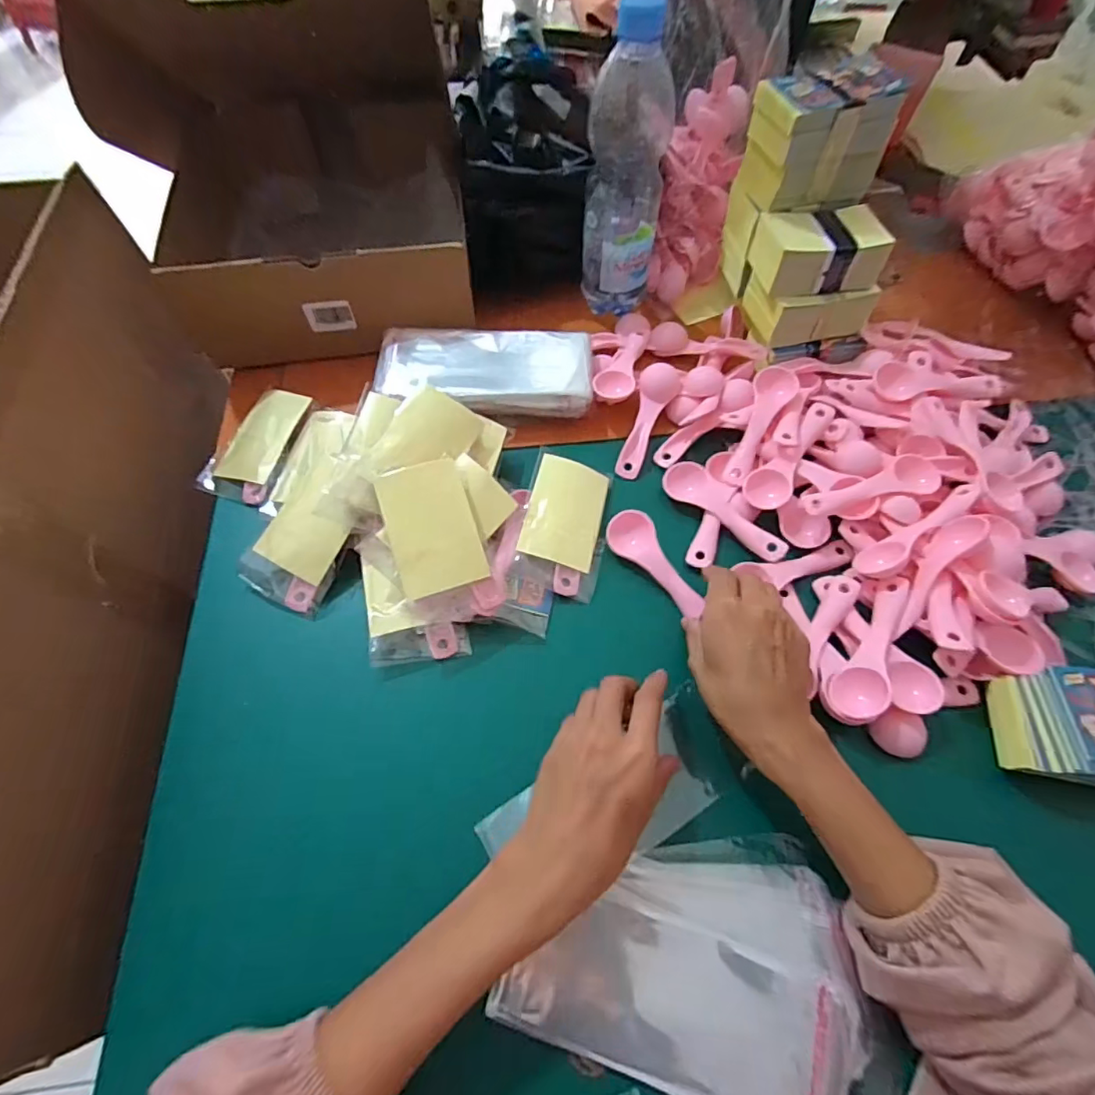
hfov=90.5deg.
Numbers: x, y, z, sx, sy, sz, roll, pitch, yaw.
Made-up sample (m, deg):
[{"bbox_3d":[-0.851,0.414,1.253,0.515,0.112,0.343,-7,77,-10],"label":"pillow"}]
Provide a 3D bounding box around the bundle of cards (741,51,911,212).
[{"bbox_3d":[0.222,-0.340,0.450,0.095,0.079,0.060,-13,63,-7],"label":"bundle of cards"}]

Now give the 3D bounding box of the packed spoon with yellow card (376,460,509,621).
[{"bbox_3d":[-0.077,-0.003,0.389,0.067,0.013,0.112,-15,91,-8],"label":"packed spoon with yellow card"}]

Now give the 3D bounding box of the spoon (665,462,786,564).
[{"bbox_3d":[0.146,-0.032,0.446,0.115,0.011,0.032,40,68,19],"label":"spoon"}]

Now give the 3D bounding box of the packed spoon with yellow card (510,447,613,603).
[{"bbox_3d":[0.014,-0.019,0.440,0.066,0.011,0.115,17,68,-9],"label":"packed spoon with yellow card"}]

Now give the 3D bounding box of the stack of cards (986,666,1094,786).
[{"bbox_3d":[0.363,0.119,0.355,0.117,0.037,0.078,7,62,3],"label":"stack of cards"}]

